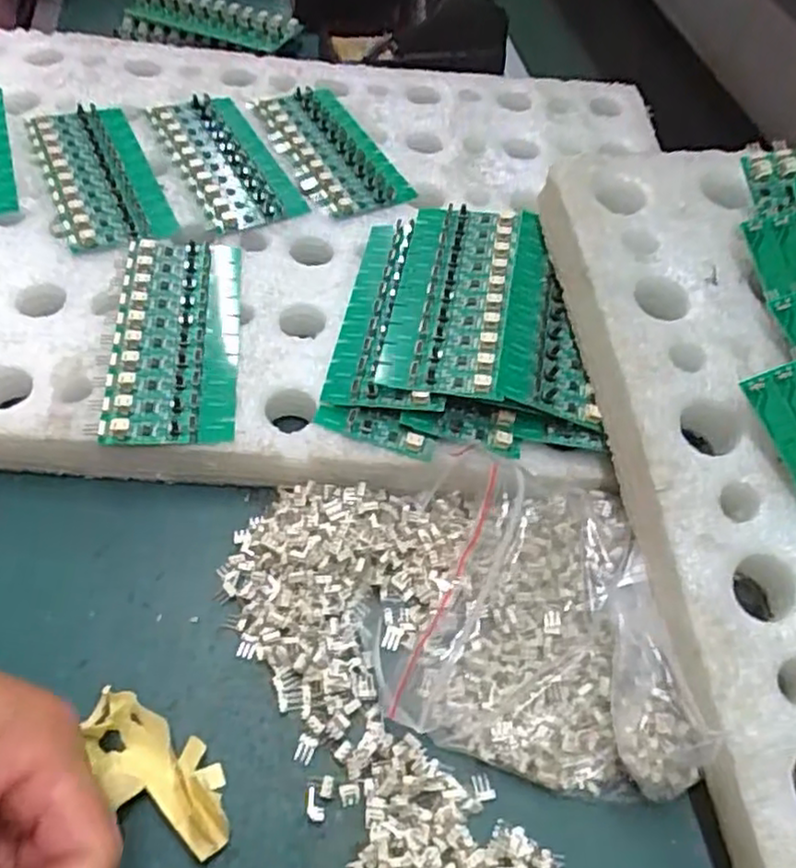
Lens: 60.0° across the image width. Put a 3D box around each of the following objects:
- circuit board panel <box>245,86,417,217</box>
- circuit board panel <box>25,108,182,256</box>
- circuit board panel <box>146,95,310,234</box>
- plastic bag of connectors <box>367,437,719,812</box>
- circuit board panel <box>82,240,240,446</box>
[{"bbox_3d":[-0.047,-0.199,0.473,0.069,0.008,0.139,-21,59,-19],"label":"circuit board panel"},{"bbox_3d":[-0.186,-0.163,0.428,0.060,0.008,0.137,-20,60,-19],"label":"circuit board panel"},{"bbox_3d":[-0.114,-0.181,0.450,0.062,0.010,0.134,-21,60,-20],"label":"circuit board panel"},{"bbox_3d":[0.064,0.076,0.306,0.143,0.042,0.133,15,55,6],"label":"plastic bag of connectors"},{"bbox_3d":[-0.118,-0.053,0.361,0.067,0.007,0.135,-1,55,-7],"label":"circuit board panel"}]

